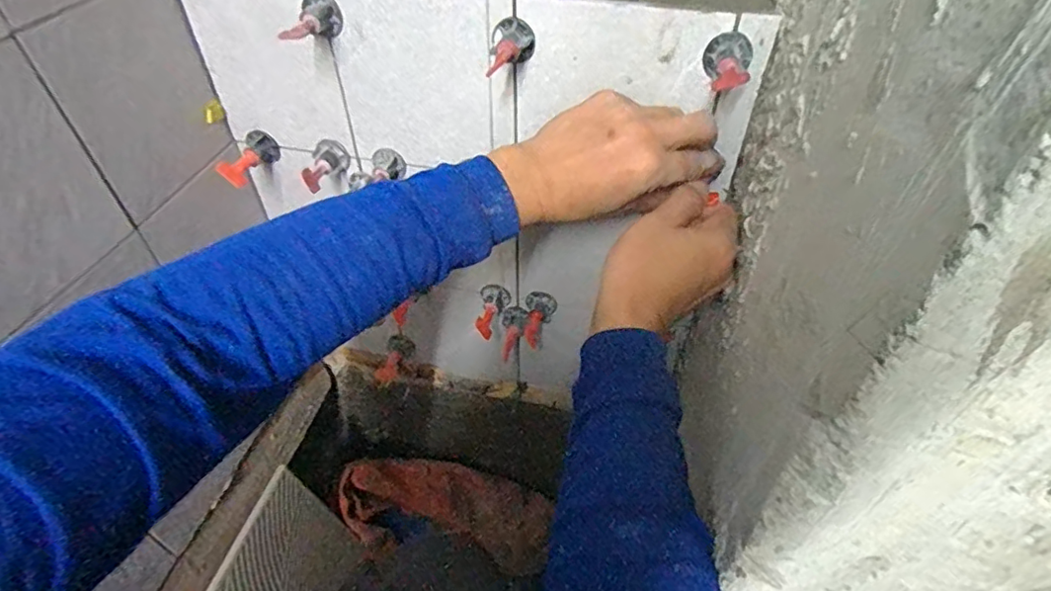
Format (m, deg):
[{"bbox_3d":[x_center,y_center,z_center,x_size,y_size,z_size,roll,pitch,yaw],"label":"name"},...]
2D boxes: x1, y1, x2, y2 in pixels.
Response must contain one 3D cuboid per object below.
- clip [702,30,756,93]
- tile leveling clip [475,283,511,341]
[{"bbox_3d":[0.132,-0.151,0.365,0.030,0.026,0.048,13,47,12],"label":"clip"},{"bbox_3d":[-0.038,0.018,0.586,0.031,0.028,0.056,13,60,12],"label":"tile leveling clip"}]

